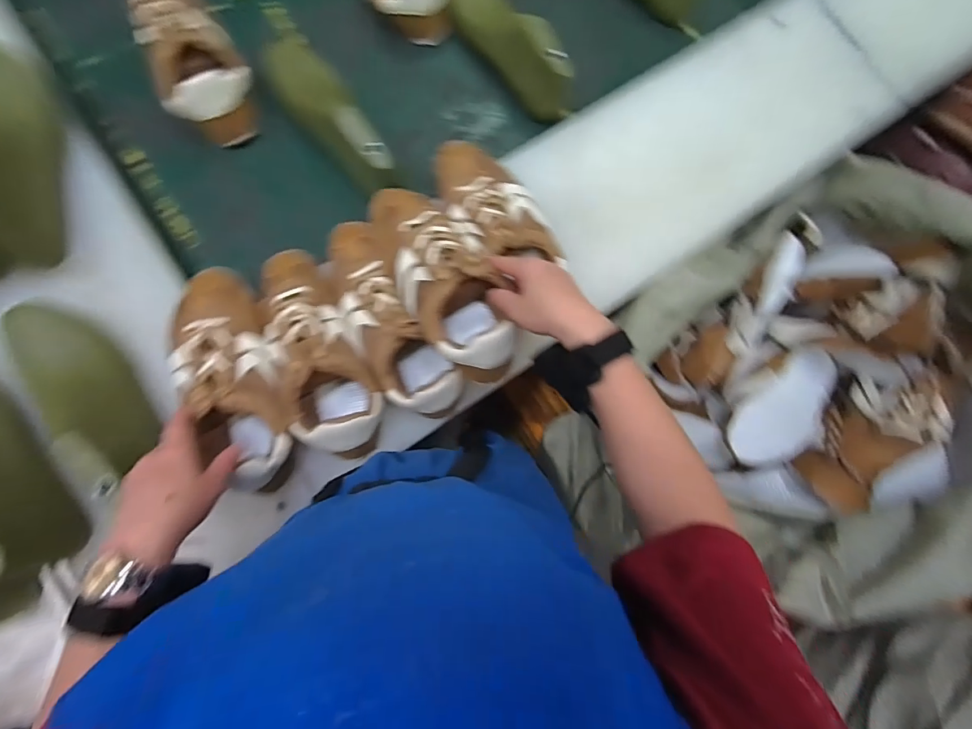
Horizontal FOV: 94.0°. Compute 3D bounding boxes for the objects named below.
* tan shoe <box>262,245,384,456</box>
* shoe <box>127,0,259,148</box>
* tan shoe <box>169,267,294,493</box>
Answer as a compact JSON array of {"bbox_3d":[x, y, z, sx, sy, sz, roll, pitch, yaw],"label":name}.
[{"bbox_3d":[-0.192,-0.011,0.502,0.097,0.086,0.236,-27,86,-9],"label":"tan shoe"},{"bbox_3d":[-0.388,-0.408,0.582,0.109,0.070,0.243,-33,87,-9],"label":"shoe"},{"bbox_3d":[-0.269,0.011,0.498,0.111,0.086,0.242,-23,79,-8],"label":"tan shoe"}]

